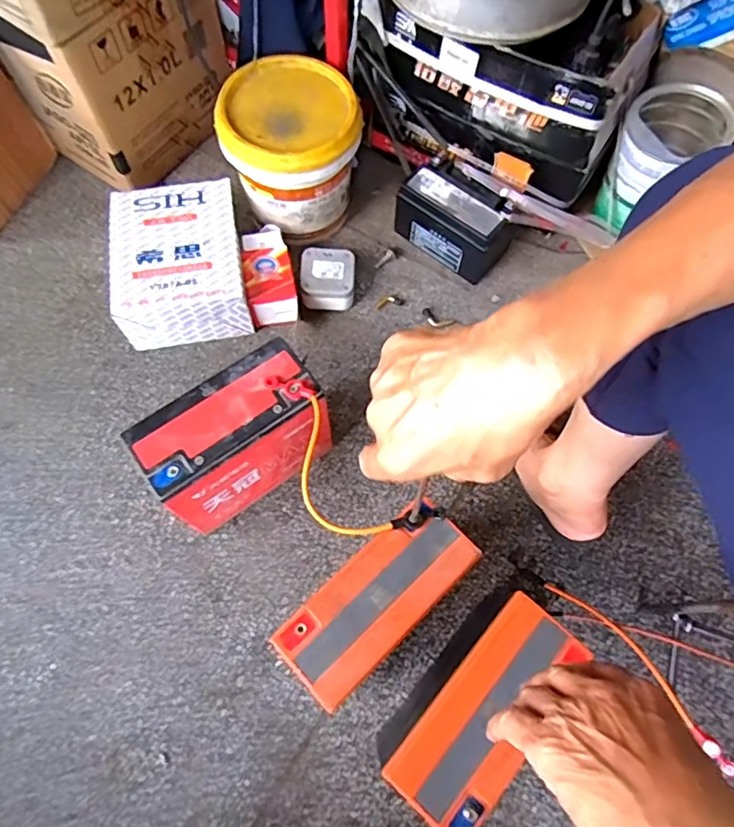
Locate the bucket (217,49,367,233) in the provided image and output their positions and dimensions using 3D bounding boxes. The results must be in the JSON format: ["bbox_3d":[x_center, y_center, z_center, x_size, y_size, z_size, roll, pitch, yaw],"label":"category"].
[{"bbox_3d":[-0.098,-0.345,0.730,0.163,0.141,0.166,1,67,-1],"label":"bucket"}]

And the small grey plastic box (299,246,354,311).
[{"bbox_3d":[-0.053,-0.179,0.752,0.073,0.050,0.077,0,67,-1],"label":"small grey plastic box"}]

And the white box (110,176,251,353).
[{"bbox_3d":[-0.242,-0.197,0.732,0.156,0.097,0.188,-9,68,-5],"label":"white box"}]

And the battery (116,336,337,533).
[{"bbox_3d":[-0.131,0.036,0.592,0.183,0.174,0.091,-34,72,-15],"label":"battery"}]

